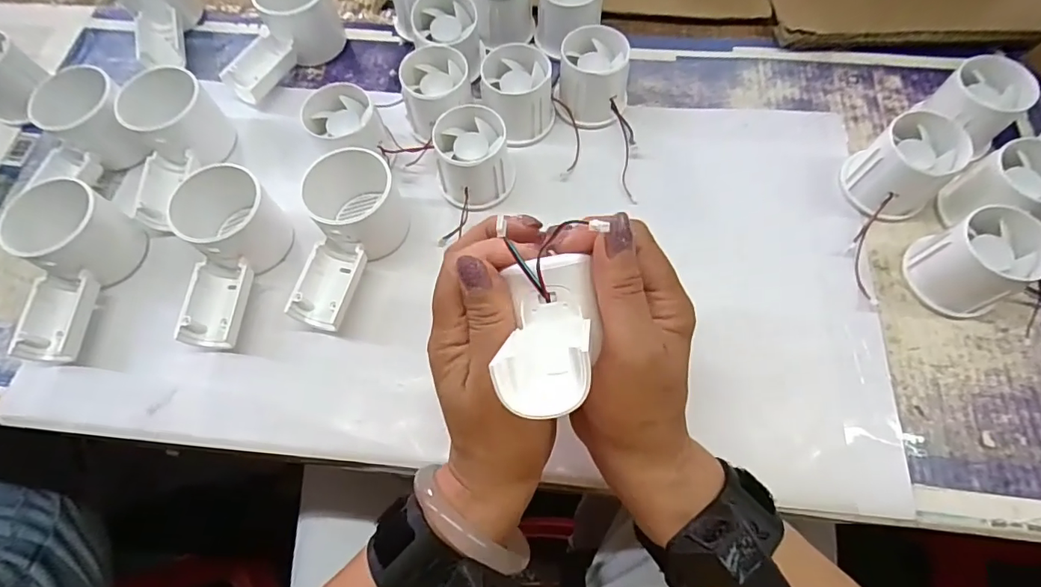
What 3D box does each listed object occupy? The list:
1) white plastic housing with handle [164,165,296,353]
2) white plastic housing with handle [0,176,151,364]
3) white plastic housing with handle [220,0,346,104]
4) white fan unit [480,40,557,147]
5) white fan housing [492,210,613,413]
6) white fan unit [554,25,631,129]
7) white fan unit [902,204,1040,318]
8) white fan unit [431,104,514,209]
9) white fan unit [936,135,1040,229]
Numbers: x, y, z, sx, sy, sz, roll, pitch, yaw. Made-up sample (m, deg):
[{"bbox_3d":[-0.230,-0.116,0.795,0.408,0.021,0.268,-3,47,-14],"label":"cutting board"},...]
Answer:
[{"bbox_3d":[-0.198,-0.027,0.339,0.050,0.053,0.121,4,67,4],"label":"white plastic housing with handle"},{"bbox_3d":[-0.309,-0.016,0.335,0.061,0.051,0.115,8,68,6],"label":"white plastic housing with handle"},{"bbox_3d":[-0.201,-0.213,0.417,0.049,0.057,0.115,34,72,15],"label":"white plastic housing with handle"},{"bbox_3d":[-0.001,-0.151,0.384,0.052,0.045,0.055,-3,67,1],"label":"white fan unit"},{"bbox_3d":[0.012,0.016,0.204,0.039,0.037,0.082,7,33,5],"label":"white fan housing"},{"bbox_3d":[0.056,-0.166,0.388,0.054,0.049,0.056,3,67,4],"label":"white fan unit"},{"bbox_3d":[0.287,-0.020,0.315,0.058,0.048,0.056,-22,68,-7],"label":"white fan unit"},{"bbox_3d":[-0.034,-0.096,0.363,0.055,0.047,0.057,-1,67,2],"label":"white fan unit"},{"bbox_3d":[0.317,-0.067,0.332,0.059,0.047,0.056,-1,67,2],"label":"white fan unit"}]

